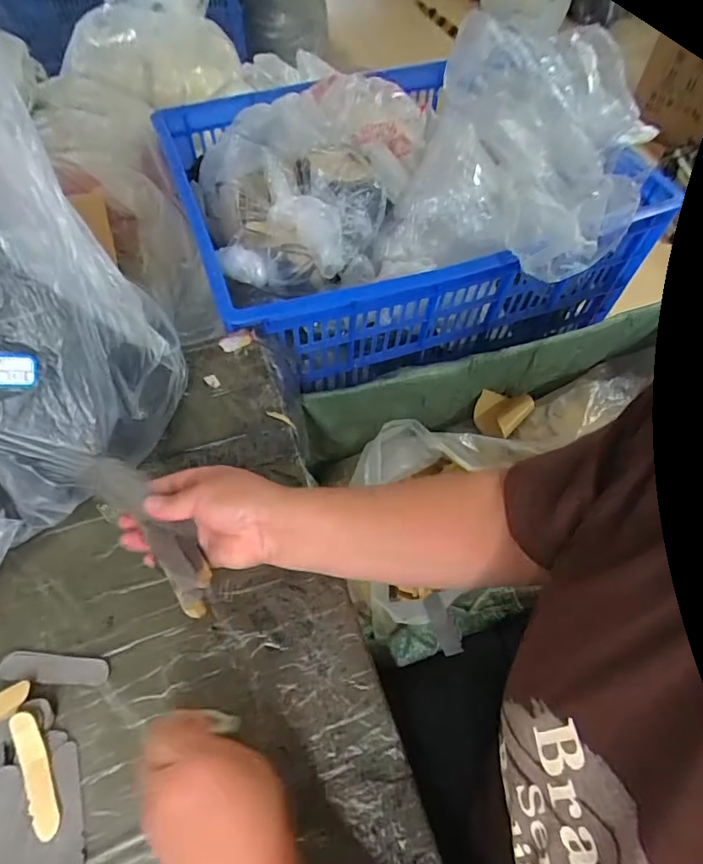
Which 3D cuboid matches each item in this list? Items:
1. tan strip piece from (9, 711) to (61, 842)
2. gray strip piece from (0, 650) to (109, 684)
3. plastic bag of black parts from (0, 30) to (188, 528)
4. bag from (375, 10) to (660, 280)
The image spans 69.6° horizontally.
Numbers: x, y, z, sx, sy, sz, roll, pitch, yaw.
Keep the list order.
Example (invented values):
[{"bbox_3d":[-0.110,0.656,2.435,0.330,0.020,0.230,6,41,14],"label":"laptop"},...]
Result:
[{"bbox_3d":[-0.226,0.243,0.361,0.017,0.005,0.083,-23,74,-14],"label":"tan strip piece"},{"bbox_3d":[-0.236,0.188,0.402,0.082,0.004,0.021,6,60,-2],"label":"gray strip piece"},{"bbox_3d":[-0.242,-0.117,0.349,0.160,0.372,0.075,-27,38,-16],"label":"plastic bag of black parts"},{"bbox_3d":[0.234,-0.380,0.681,0.332,0.189,0.387,12,58,7],"label":"bag"}]

